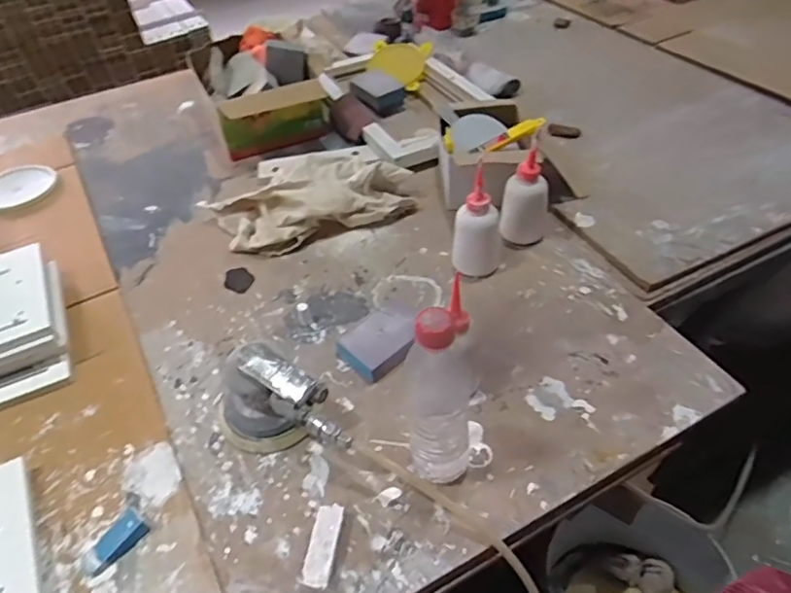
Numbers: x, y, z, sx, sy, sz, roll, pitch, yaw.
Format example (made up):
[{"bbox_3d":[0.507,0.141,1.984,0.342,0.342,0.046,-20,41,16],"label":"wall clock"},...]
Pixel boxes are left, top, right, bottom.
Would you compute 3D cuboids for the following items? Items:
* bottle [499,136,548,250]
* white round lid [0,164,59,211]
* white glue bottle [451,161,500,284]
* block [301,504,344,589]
[{"bbox_3d":[0.183,-0.134,0.825,0.064,0.129,0.054,11,47,13],"label":"bottle"},{"bbox_3d":[-0.660,-0.193,1.037,0.128,0.018,0.128,-1,46,1],"label":"white round lid"},{"bbox_3d":[0.111,-0.098,0.793,0.066,0.133,0.068,7,47,9],"label":"white glue bottle"},{"bbox_3d":[-0.068,0.235,0.556,0.028,0.021,0.075,4,46,7],"label":"block"}]

